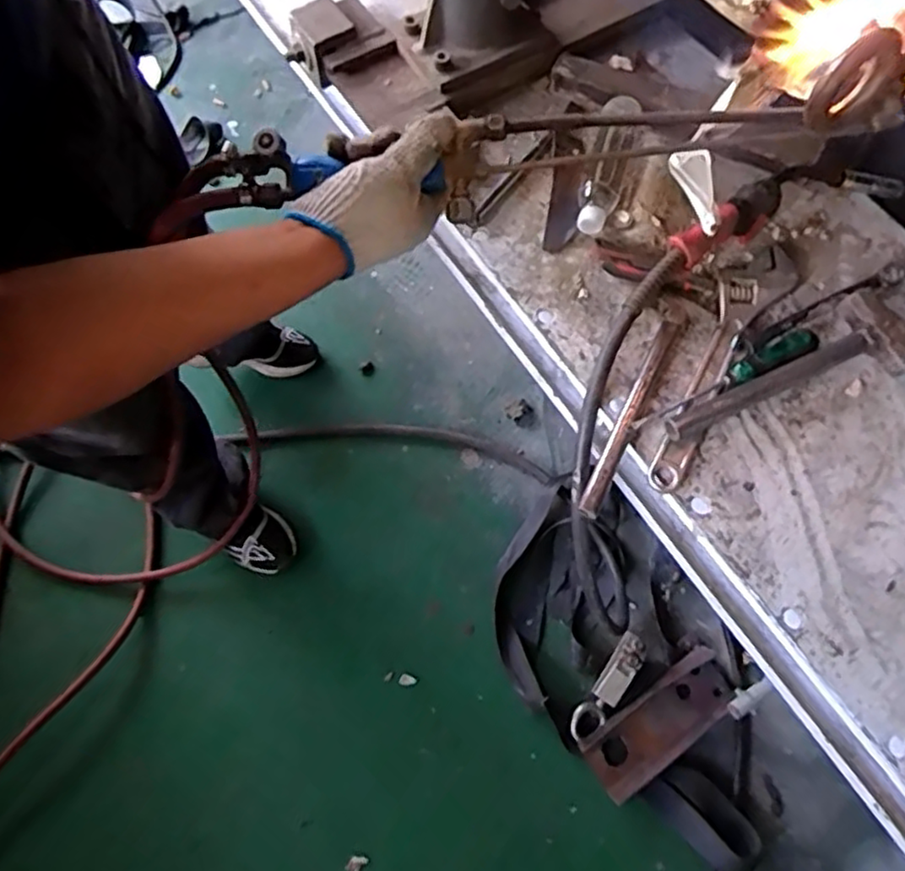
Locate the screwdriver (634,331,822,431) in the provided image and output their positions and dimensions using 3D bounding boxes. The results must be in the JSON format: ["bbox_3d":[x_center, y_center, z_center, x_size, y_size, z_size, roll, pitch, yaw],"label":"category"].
[{"bbox_3d":[0.320,-0.067,0.788,0.241,0.029,0.033,-23,71,-9],"label":"screwdriver"}]

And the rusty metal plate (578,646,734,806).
[{"bbox_3d":[0.359,0.490,1.145,0.289,0.033,0.107,-33,73,-12],"label":"rusty metal plate"}]

